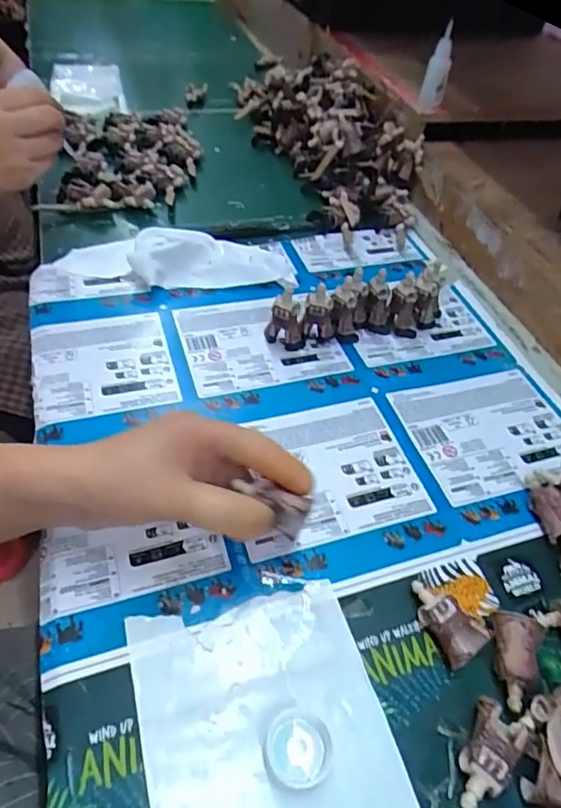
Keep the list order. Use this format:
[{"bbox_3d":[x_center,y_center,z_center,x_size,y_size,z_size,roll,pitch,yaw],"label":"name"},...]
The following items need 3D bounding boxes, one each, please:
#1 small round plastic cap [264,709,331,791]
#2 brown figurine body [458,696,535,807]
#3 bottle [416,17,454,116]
[{"bbox_3d":[0.009,0.170,0.261,0.030,0.011,0.031,-1,49,-7],"label":"small round plastic cap"},{"bbox_3d":[0.104,0.175,0.266,0.025,0.017,0.053,33,53,21],"label":"brown figurine body"},{"bbox_3d":[0.179,-0.379,0.600,0.027,0.082,0.027,17,49,9],"label":"bottle"}]

